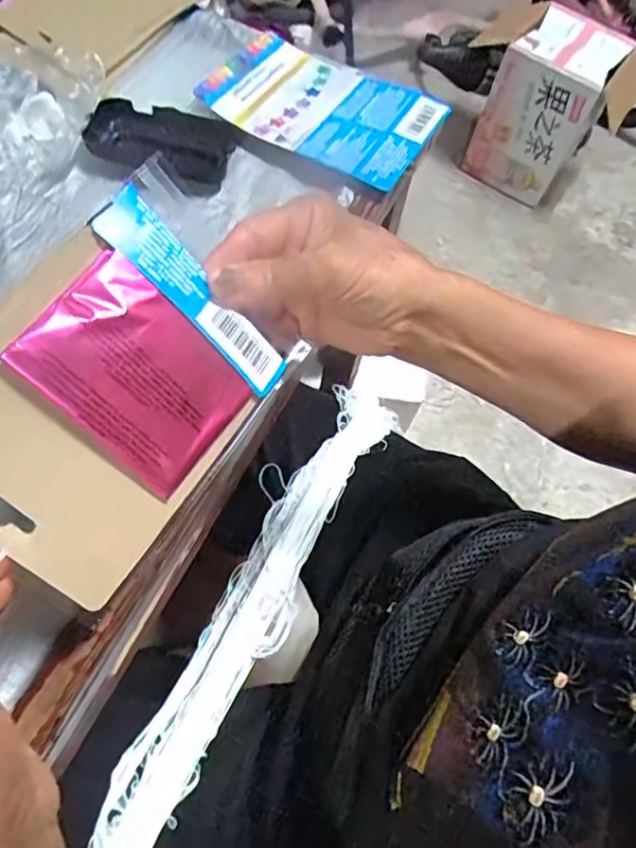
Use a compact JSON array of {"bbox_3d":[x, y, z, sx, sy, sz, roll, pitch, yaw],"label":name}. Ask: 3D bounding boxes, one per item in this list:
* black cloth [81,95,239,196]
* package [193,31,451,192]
[{"bbox_3d":[-0.123,-0.219,0.451,0.107,0.029,0.061,19,63,2],"label":"black cloth"},{"bbox_3d":[0.005,-0.262,0.474,0.180,0.016,0.112,27,67,11],"label":"package"}]

